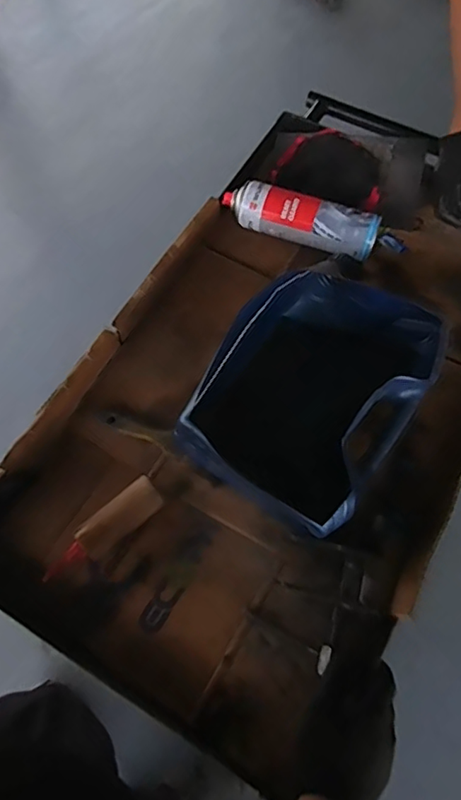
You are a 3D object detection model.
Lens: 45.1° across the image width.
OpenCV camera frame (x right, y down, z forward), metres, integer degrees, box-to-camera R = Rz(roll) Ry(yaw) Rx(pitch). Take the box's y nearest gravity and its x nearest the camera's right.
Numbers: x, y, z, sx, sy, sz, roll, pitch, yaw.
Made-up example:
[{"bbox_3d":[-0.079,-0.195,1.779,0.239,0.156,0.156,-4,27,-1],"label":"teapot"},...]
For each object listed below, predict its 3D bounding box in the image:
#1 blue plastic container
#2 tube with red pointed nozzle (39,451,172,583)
[{"bbox_3d":[0.101,-0.018,0.658,0.222,0.111,0.307,32,70,14],"label":"blue plastic container"},{"bbox_3d":[-0.131,0.142,0.639,0.048,0.041,0.181,40,72,17],"label":"tube with red pointed nozzle"}]

